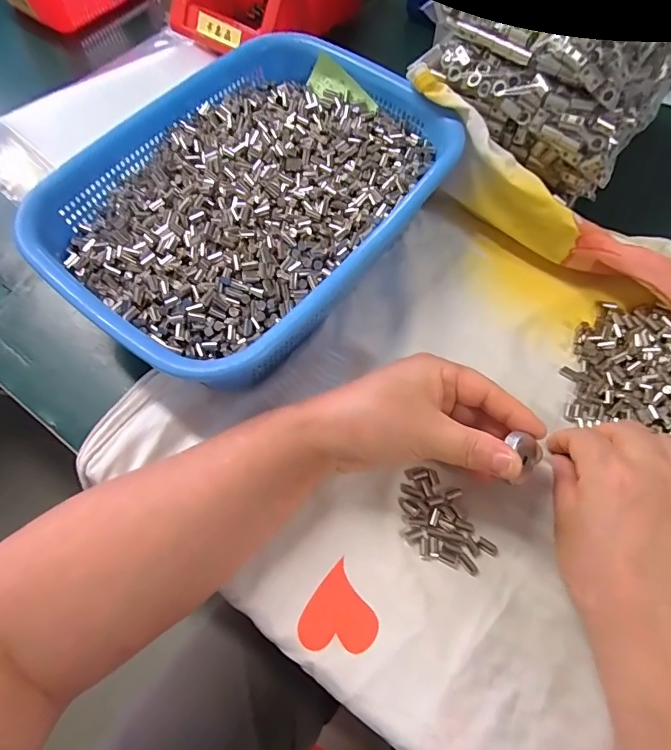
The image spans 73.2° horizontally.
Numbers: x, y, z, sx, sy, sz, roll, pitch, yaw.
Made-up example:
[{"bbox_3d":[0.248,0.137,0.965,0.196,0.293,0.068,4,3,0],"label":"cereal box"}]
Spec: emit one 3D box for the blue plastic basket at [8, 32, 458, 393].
[{"bbox_3d":[-0.060,-0.127,0.338,0.214,0.071,0.283,36,71,16],"label":"blue plastic basket"}]

